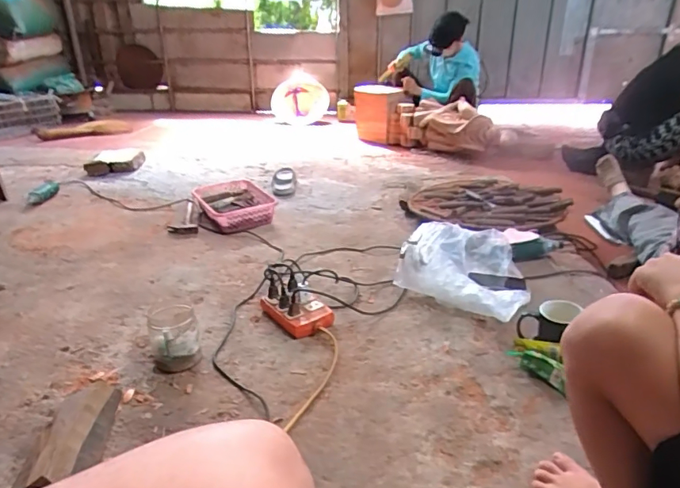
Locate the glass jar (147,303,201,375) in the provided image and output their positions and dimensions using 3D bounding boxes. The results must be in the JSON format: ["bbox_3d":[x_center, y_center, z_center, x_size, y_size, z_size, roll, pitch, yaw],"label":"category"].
[{"bbox_3d":[-0.330,0.184,0.954,0.089,0.113,0.096,0,26,0],"label":"glass jar"}]

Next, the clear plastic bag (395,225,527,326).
[{"bbox_3d":[0.335,0.047,1.202,0.296,0.151,0.274,19,32,35],"label":"clear plastic bag"}]

